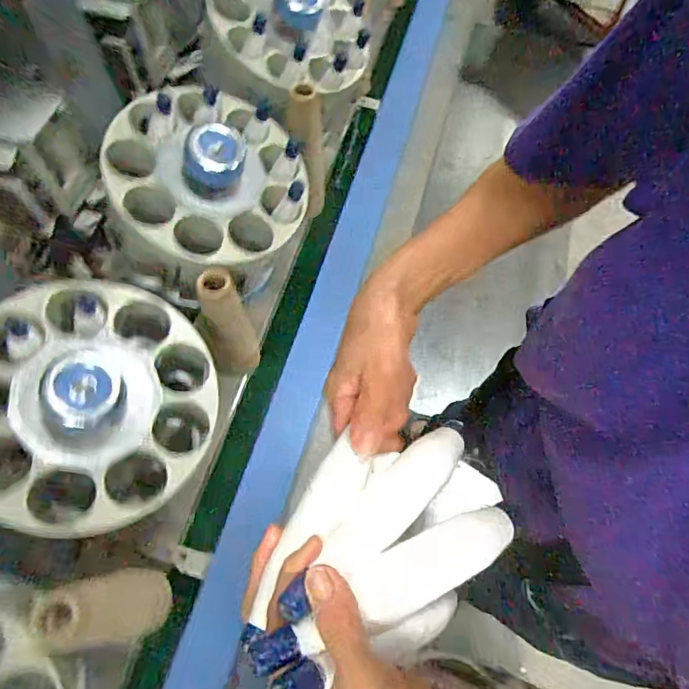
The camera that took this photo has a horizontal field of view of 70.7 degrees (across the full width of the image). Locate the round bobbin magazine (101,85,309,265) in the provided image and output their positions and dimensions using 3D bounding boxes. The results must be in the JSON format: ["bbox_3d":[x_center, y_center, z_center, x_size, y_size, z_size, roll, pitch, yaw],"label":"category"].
[{"bbox_3d":[-0.181,-0.203,0.619,0.228,0.141,0.246,-32,96,-26],"label":"round bobbin magazine"}]

